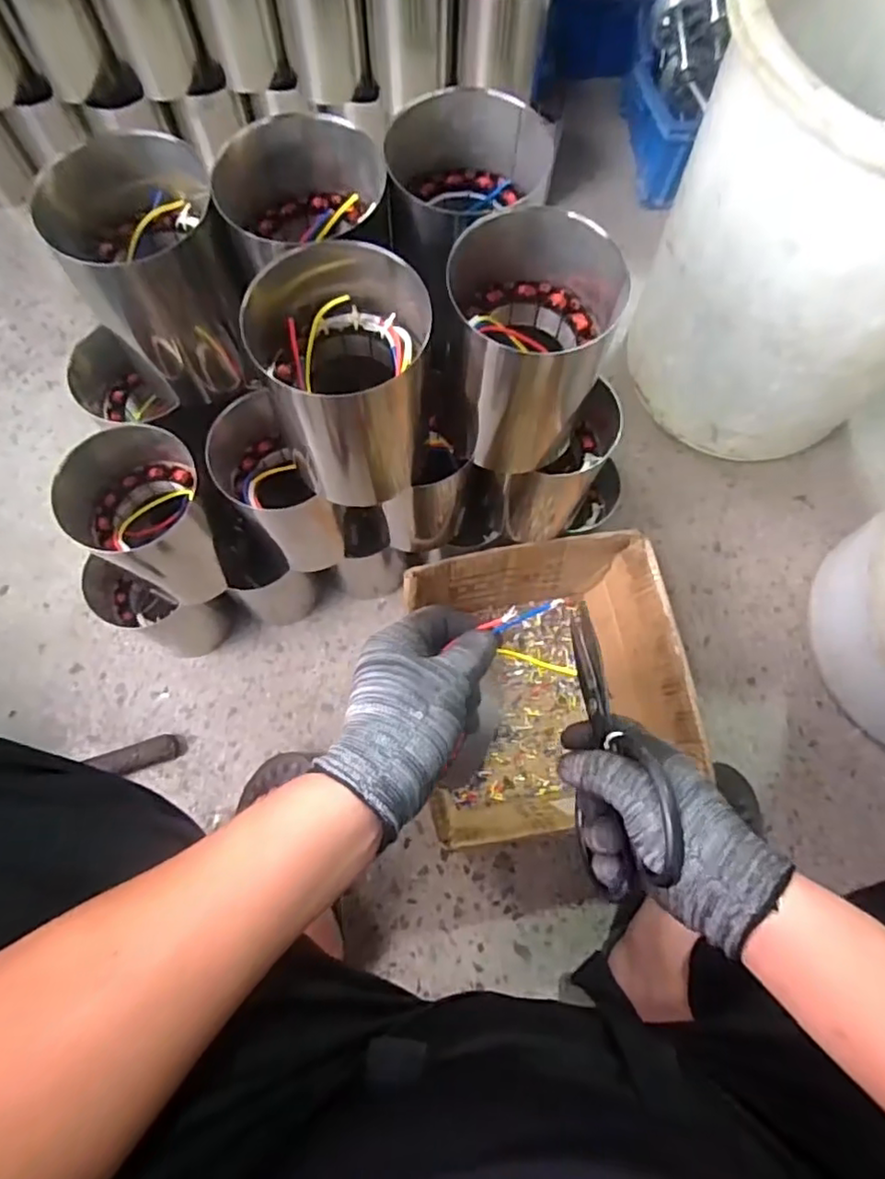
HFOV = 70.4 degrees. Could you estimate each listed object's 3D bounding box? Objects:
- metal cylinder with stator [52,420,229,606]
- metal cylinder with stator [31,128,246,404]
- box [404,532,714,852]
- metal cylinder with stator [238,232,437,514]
[{"bbox_3d":[-0.285,-0.063,0.637,0.124,0.174,0.133,0,73,-1],"label":"metal cylinder with stator"},{"bbox_3d":[-0.231,-0.257,0.513,0.107,0.164,0.106,0,73,-1],"label":"metal cylinder with stator"},{"bbox_3d":[0.118,0.112,0.739,0.282,0.145,0.304,-7,74,-4],"label":"box"},{"bbox_3d":[-0.073,-0.159,0.498,0.114,0.184,0.112,0,73,-1],"label":"metal cylinder with stator"}]

